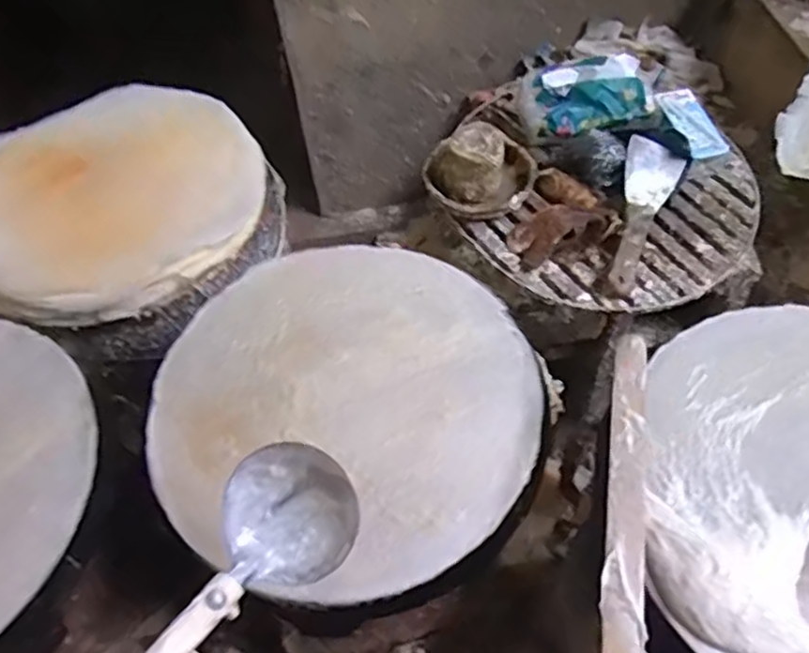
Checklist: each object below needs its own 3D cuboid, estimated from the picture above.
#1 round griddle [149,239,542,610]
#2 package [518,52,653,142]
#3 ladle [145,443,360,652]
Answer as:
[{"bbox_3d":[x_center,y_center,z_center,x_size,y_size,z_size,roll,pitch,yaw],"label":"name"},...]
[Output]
[{"bbox_3d":[-0.055,0.070,0.686,0.358,0.030,0.365,-2,56,2],"label":"round griddle"},{"bbox_3d":[0.235,-0.297,0.907,0.164,0.046,0.093,-12,91,1],"label":"package"},{"bbox_3d":[-0.153,0.207,0.412,0.087,0.055,0.332,29,51,21],"label":"ladle"}]

